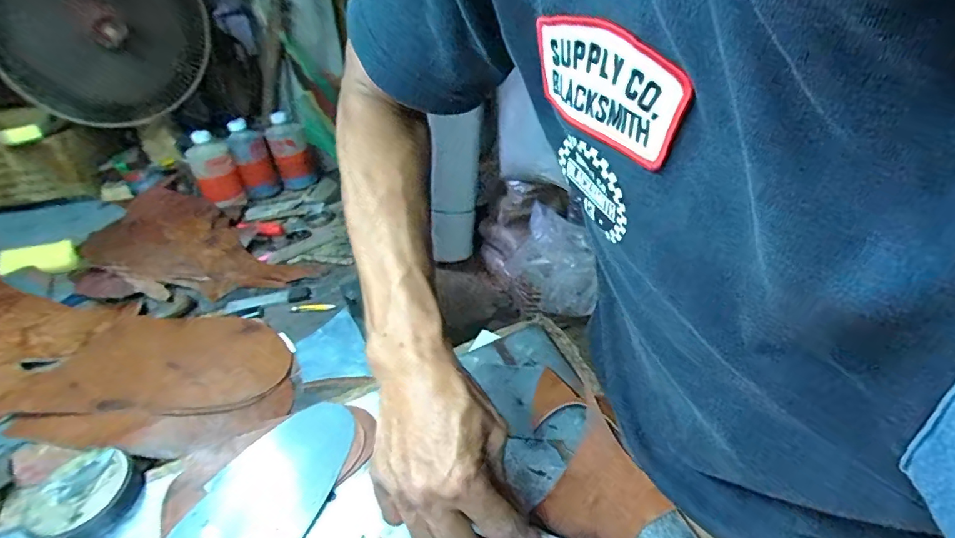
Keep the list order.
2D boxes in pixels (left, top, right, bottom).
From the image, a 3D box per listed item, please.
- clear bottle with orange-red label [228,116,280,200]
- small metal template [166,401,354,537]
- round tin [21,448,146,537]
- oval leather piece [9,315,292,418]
[{"bbox_3d":[-0.449,-0.215,0.979,0.067,0.151,0.058,-18,35,-19],"label":"clear bottle with orange-red label"},{"bbox_3d":[-0.171,0.179,0.401,0.102,0.005,0.163,9,42,21],"label":"small metal template"},{"bbox_3d":[-0.323,0.191,0.402,0.068,0.032,0.074,-3,33,2],"label":"round tin"},{"bbox_3d":[-0.372,0.103,0.578,0.316,0.009,0.177,0,33,8],"label":"oval leather piece"}]

